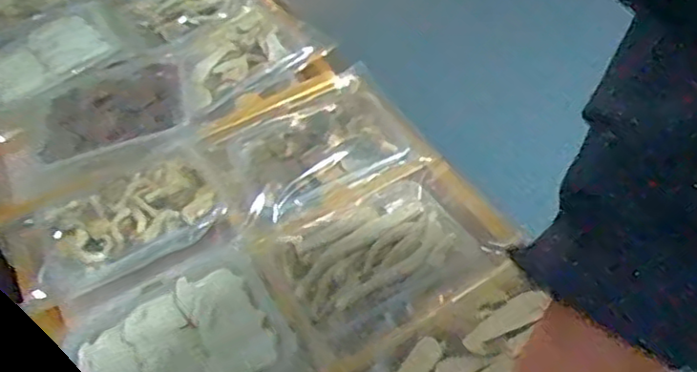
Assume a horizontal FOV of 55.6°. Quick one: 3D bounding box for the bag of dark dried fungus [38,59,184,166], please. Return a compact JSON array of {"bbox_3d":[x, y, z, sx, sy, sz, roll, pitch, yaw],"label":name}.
[{"bbox_3d":[-0.247,-0.082,0.698,0.143,0.031,0.118,-13,50,-6],"label":"bag of dark dried fungus"}]

